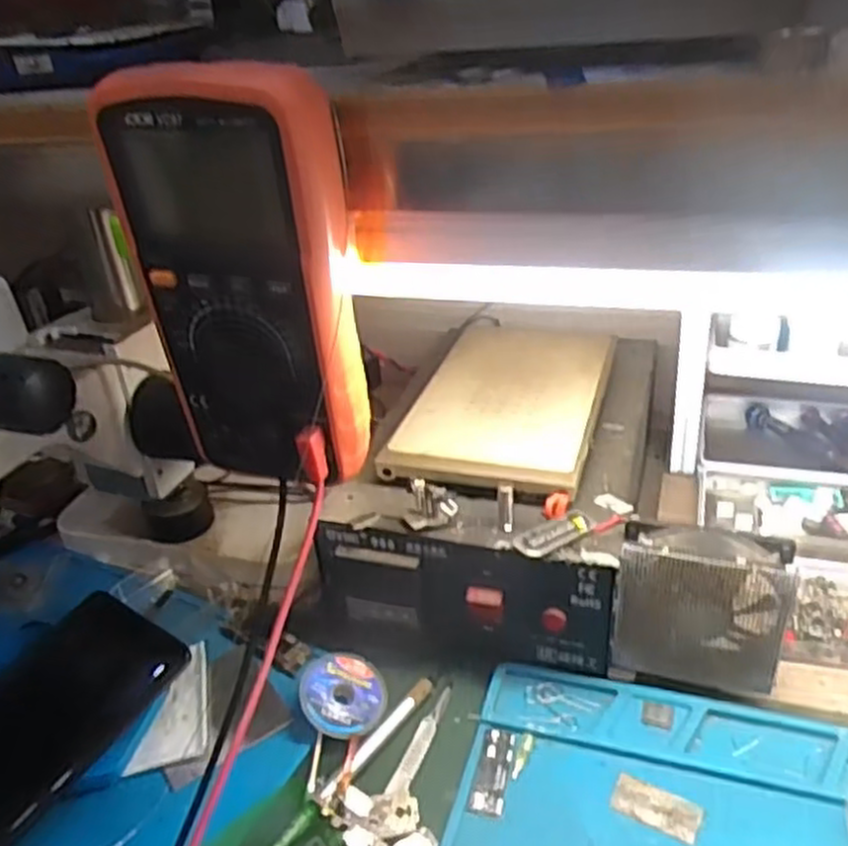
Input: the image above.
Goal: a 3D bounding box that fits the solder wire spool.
[{"bbox_3d":[-0.042,0.144,0.413,0.046,0.007,0.047,13,45,-5],"label":"solder wire spool"}]

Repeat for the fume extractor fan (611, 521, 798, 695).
[{"bbox_3d":[0.140,0.095,0.398,0.081,0.084,0.032,2,32,14],"label":"fume extractor fan"}]

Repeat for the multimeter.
[{"bbox_3d":[-0.070,-0.057,0.328,0.086,0.167,0.047,7,33,22],"label":"multimeter"}]

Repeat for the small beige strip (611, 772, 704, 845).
[{"bbox_3d":[0.105,0.173,0.352,0.037,0.004,0.018,13,36,29],"label":"small beige strip"}]

